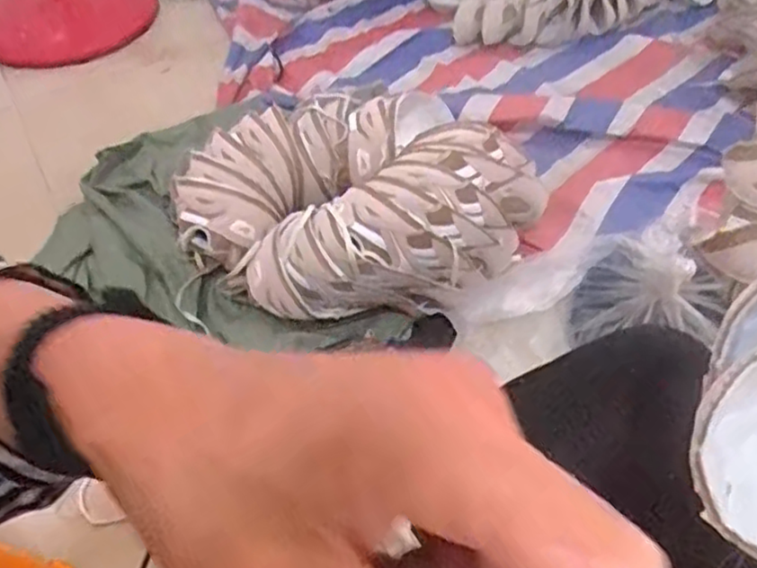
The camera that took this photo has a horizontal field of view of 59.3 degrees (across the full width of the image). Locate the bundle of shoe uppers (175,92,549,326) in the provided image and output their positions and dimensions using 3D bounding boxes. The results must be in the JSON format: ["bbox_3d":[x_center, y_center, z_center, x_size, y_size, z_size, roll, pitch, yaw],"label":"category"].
[{"bbox_3d":[-0.025,-0.133,0.976,0.486,0.140,0.384,-25,52,-16],"label":"bundle of shoe uppers"}]

